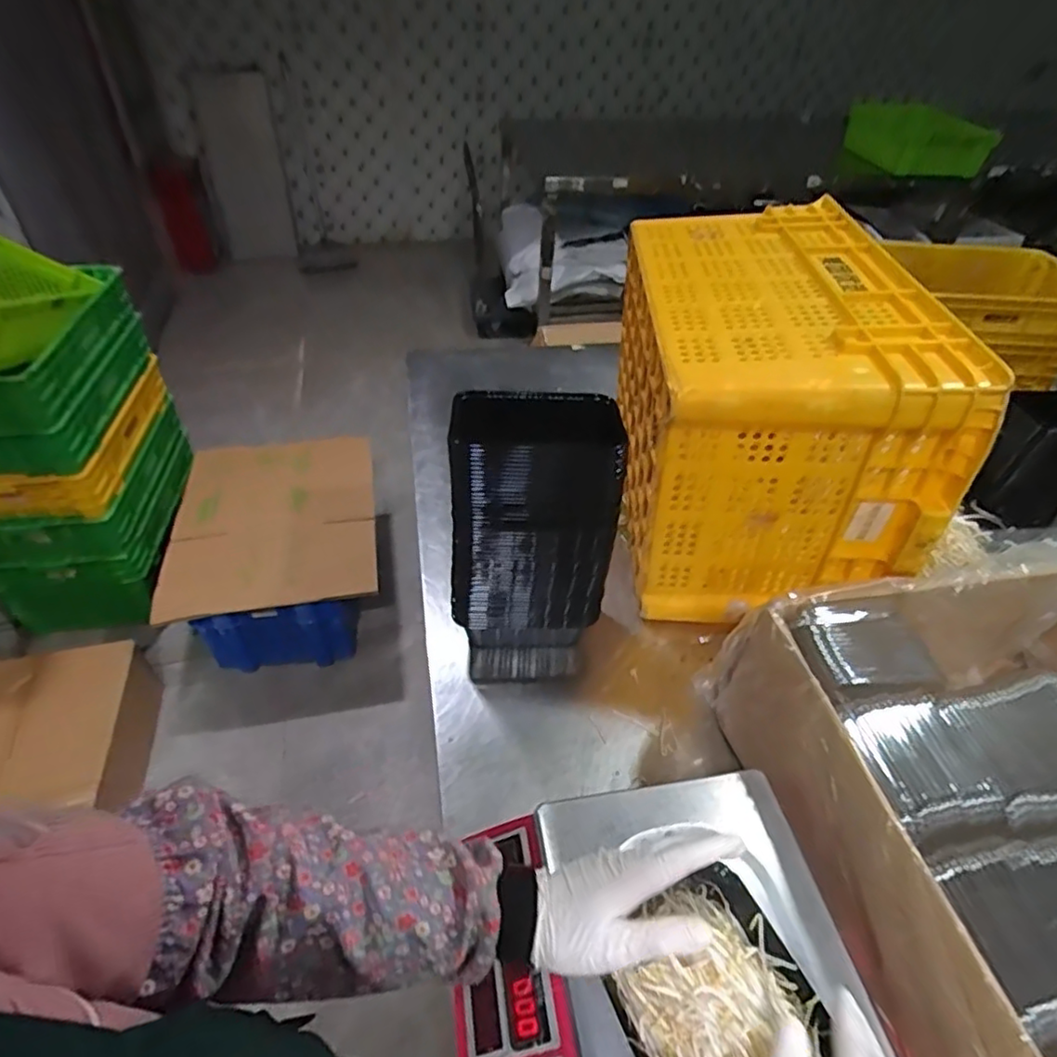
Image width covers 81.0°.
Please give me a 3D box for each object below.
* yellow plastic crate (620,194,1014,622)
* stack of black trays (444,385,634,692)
[{"bbox_3d":[0.298,-0.179,0.861,0.305,0.352,0.508,3,43,1],"label":"yellow plastic crate"},{"bbox_3d":[0.001,0.010,0.732,0.175,0.315,0.174,-2,43,-5],"label":"stack of black trays"}]

